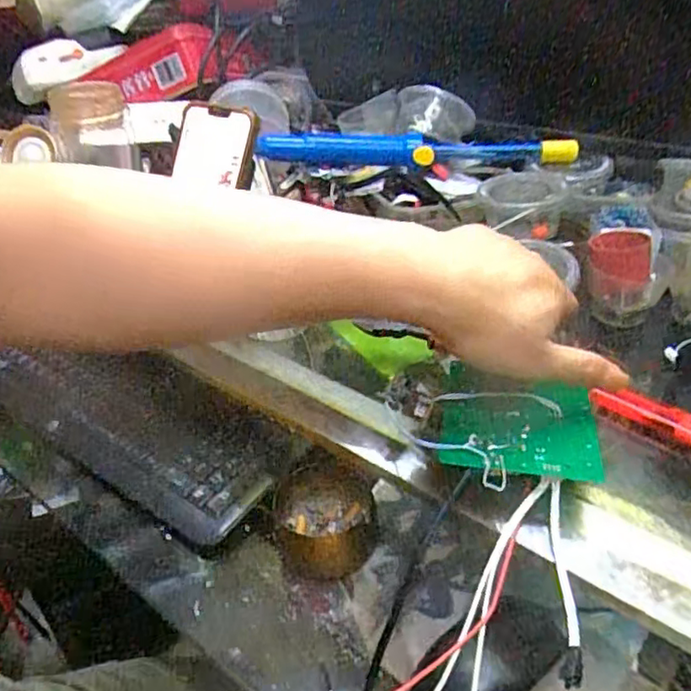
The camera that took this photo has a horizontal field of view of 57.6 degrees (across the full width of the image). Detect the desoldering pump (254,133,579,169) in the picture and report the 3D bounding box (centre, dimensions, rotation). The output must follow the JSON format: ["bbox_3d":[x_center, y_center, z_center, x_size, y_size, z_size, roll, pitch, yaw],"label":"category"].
[{"bbox_3d":[0.065,-0.184,0.590,0.291,0.032,0.025,-1,35,2],"label":"desoldering pump"}]

